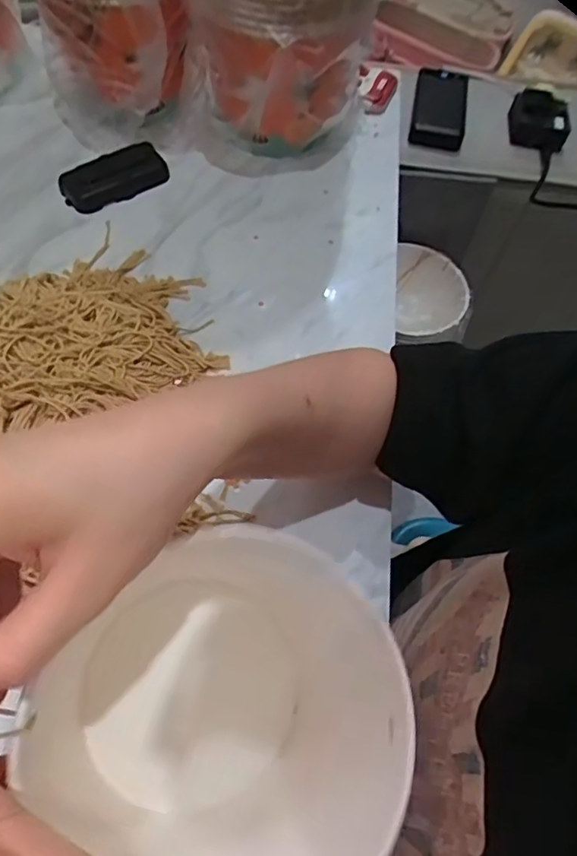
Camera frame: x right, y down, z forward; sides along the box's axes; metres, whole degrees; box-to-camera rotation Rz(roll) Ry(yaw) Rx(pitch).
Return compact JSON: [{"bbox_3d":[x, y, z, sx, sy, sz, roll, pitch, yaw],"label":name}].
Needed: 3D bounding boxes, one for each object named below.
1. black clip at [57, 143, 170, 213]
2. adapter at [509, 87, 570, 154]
[{"bbox_3d":[-0.177,-0.257,0.591,0.110,0.030,0.049,-24,66,-16],"label":"black clip"},{"bbox_3d":[0.340,-0.417,0.776,0.082,0.049,0.060,21,62,7],"label":"adapter"}]

